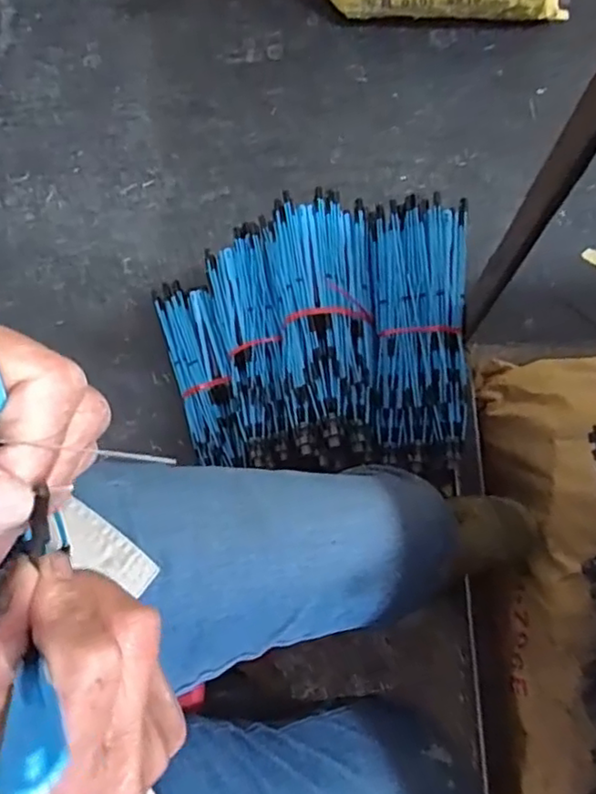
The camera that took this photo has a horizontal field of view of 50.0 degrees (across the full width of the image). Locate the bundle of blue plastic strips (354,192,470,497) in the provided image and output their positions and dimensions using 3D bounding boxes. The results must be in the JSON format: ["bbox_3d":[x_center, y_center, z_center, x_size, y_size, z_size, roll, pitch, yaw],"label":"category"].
[{"bbox_3d":[0.139,-0.073,0.750,0.118,0.072,0.317,1,76,2],"label":"bundle of blue plastic strips"}]

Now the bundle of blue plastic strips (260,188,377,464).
[{"bbox_3d":[0.031,-0.093,0.785,0.127,0.065,0.317,-6,76,0],"label":"bundle of blue plastic strips"}]

